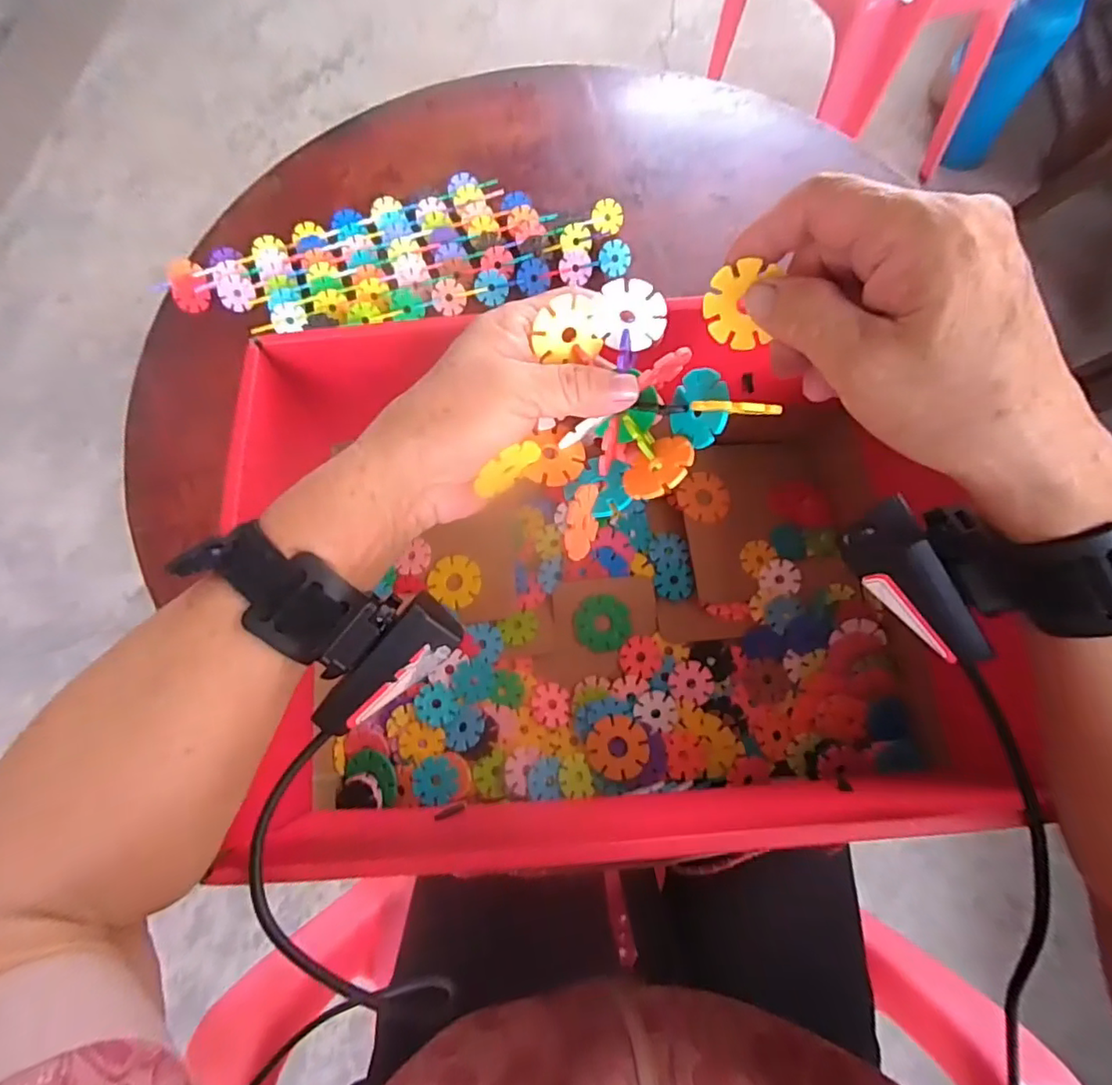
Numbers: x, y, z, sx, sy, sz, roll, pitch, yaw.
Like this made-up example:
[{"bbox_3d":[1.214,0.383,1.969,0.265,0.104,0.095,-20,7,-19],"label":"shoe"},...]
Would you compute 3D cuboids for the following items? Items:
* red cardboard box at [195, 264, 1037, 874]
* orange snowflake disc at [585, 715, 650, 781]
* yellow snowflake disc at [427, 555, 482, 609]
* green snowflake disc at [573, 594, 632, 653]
[{"bbox_3d":[0.038,0.029,0.379,0.401,0.182,0.283,-2,71,0],"label":"red cardboard box"},{"bbox_3d":[0.044,0.147,0.414,0.043,0.004,0.043,-7,72,-2],"label":"orange snowflake disc"},{"bbox_3d":[-0.080,0.029,0.458,0.042,0.006,0.038,32,75,11],"label":"yellow snowflake disc"},{"bbox_3d":[0.037,0.063,0.457,0.043,0.008,0.043,-7,72,-2],"label":"green snowflake disc"}]

